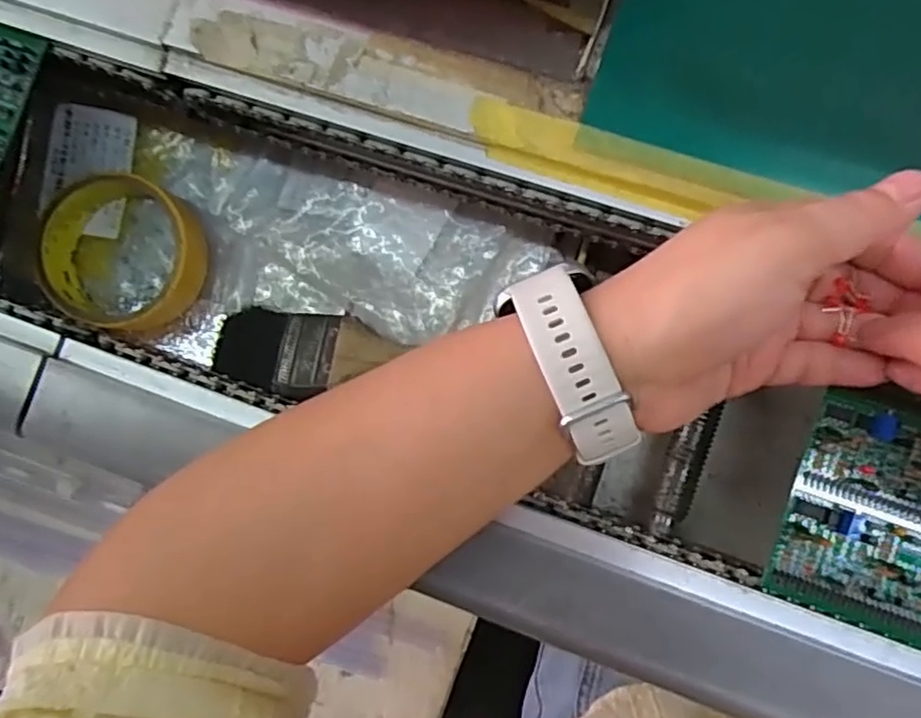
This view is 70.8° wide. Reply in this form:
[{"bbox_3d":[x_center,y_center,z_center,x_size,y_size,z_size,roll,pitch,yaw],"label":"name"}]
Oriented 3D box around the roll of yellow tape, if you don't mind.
[{"bbox_3d":[-0.194,-0.060,0.378,0.084,0.035,0.085,0,86,5],"label":"roll of yellow tape"}]

